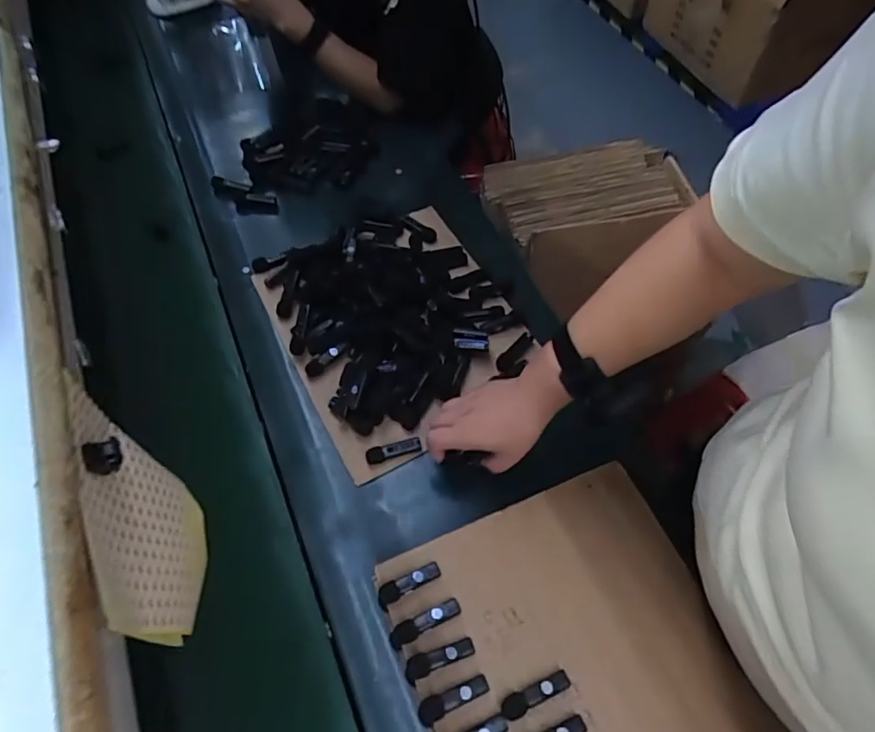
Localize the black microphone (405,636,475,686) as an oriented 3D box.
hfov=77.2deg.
[{"bbox_3d":[0.001,0.272,0.513,0.066,0.012,0.022,-21,61,-13],"label":"black microphone"}]

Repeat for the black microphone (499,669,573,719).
[{"bbox_3d":[0.089,0.297,0.497,0.069,0.012,0.020,-23,61,-14],"label":"black microphone"}]

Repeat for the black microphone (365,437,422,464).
[{"bbox_3d":[-0.051,0.098,0.634,0.064,0.017,0.019,-11,59,-7],"label":"black microphone"}]

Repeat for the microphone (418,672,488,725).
[{"bbox_3d":[0.014,0.299,0.495,0.068,0.013,0.020,-21,61,-13],"label":"microphone"}]

